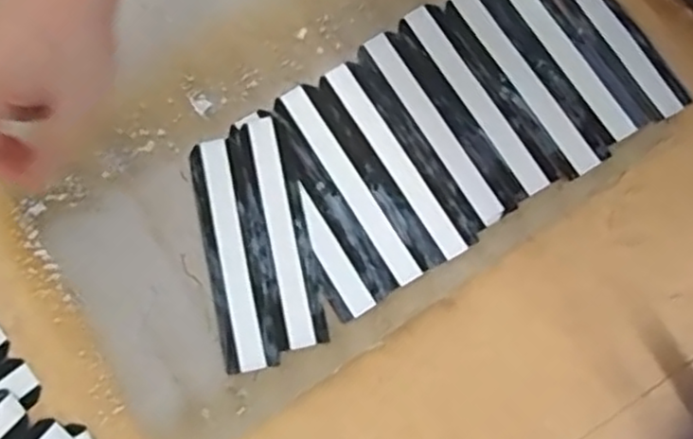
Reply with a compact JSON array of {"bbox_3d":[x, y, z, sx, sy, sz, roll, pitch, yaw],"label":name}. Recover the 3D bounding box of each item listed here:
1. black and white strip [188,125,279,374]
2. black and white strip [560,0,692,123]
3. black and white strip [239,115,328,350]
[{"bbox_3d":[-0.069,0.018,0.417,0.034,0.004,0.142,-12,77,-4],"label":"black and white strip"},{"bbox_3d":[0.168,-0.126,0.450,0.033,0.004,0.140,-30,79,-8],"label":"black and white strip"},{"bbox_3d":[-0.040,0.005,0.420,0.031,0.004,0.142,-12,77,-4],"label":"black and white strip"}]

